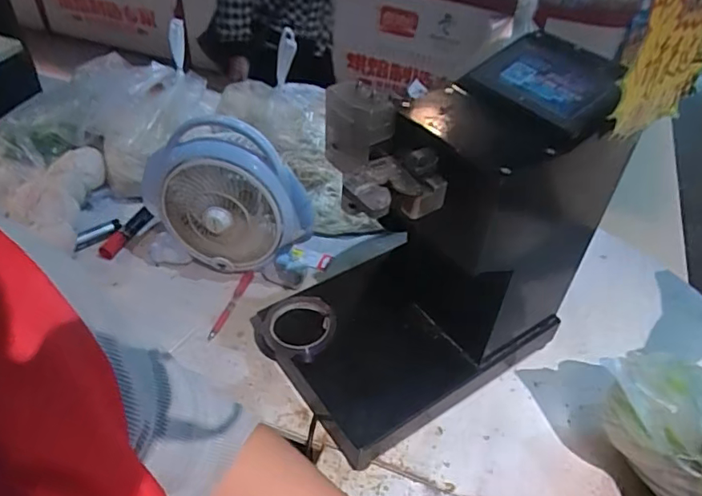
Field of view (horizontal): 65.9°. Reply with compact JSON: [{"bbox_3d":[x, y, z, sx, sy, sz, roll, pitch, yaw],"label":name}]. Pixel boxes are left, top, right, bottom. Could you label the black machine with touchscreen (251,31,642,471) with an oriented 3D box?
[{"bbox_3d":[0.081,-0.014,0.663,0.334,0.433,0.278,-28,51,-30],"label":"black machine with touchscreen"}]

